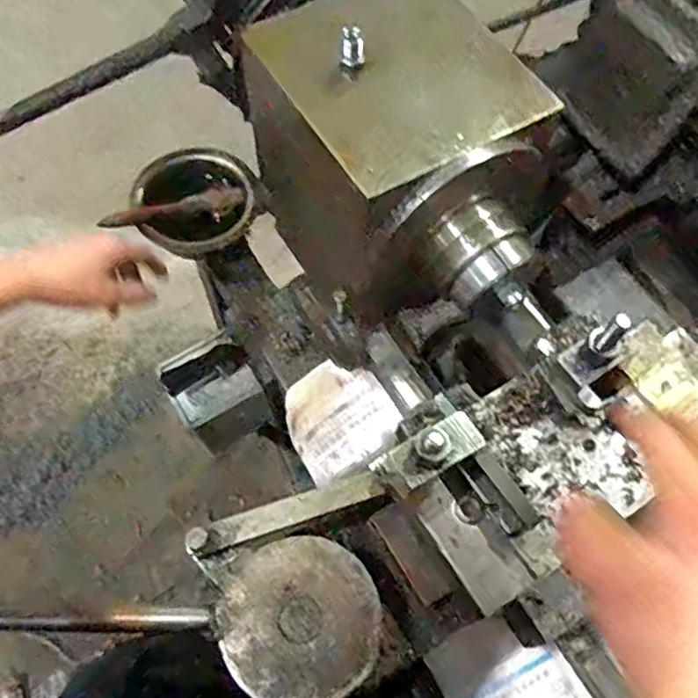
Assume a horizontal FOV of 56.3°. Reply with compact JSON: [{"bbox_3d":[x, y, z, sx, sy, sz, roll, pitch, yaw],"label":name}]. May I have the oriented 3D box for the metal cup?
[{"bbox_3d":[-0.168,-0.158,0.713,0.139,0.055,0.113,-17,66,-10],"label":"metal cup"}]

